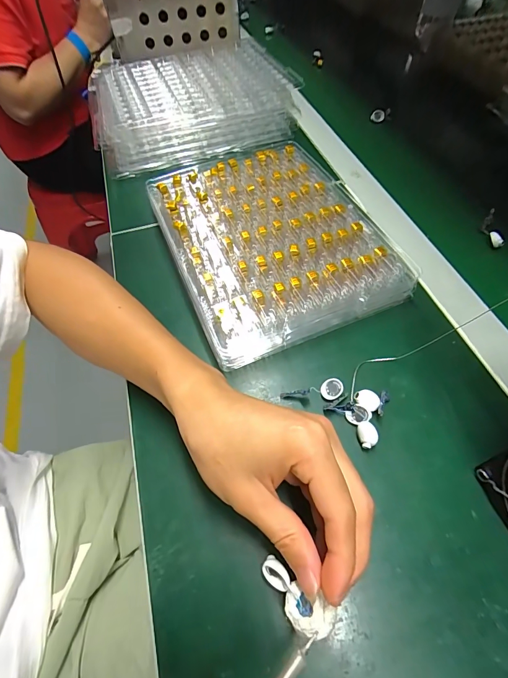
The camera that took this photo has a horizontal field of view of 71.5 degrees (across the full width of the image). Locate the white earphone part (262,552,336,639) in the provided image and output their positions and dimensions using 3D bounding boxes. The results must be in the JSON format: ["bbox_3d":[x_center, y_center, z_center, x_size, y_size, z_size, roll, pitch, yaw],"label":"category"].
[{"bbox_3d":[0.024,0.146,0.200,0.021,0.008,0.046,-41,55,-20],"label":"white earphone part"}]

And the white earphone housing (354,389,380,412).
[{"bbox_3d":[0.089,0.049,0.280,0.019,0.011,0.016,15,59,14],"label":"white earphone housing"}]

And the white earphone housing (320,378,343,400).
[{"bbox_3d":[0.064,0.042,0.289,0.017,0.009,0.017,-2,56,3],"label":"white earphone housing"}]

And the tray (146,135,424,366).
[{"bbox_3d":[0.019,-0.110,0.376,0.207,0.038,0.260,-20,57,-8],"label":"tray"}]

